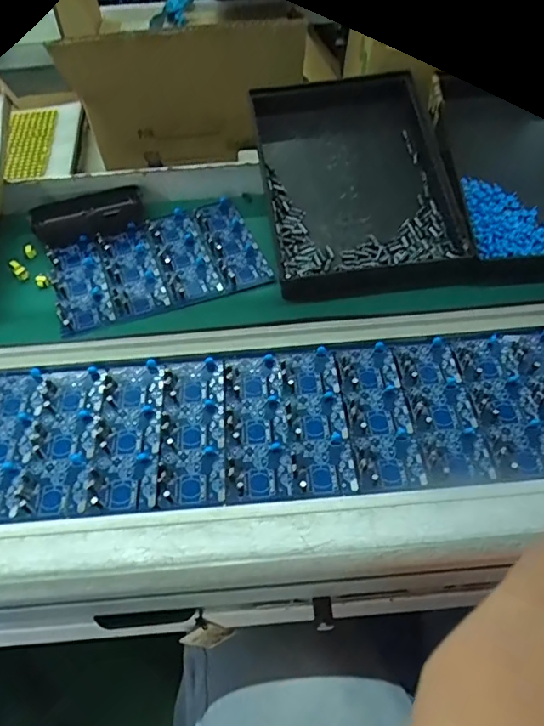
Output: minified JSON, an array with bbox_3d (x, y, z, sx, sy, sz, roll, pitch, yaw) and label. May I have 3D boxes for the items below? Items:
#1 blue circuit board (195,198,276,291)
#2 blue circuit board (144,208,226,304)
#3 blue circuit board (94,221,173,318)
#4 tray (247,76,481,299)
[{"bbox_3d":[-0.041,-0.123,0.537,0.047,0.010,0.128,-18,53,-11],"label":"blue circuit board"},{"bbox_3d":[-0.089,-0.110,0.525,0.049,0.013,0.131,-18,53,-11],"label":"blue circuit board"},{"bbox_3d":[-0.137,-0.094,0.514,0.047,0.011,0.121,-19,54,-12],"label":"blue circuit board"},{"bbox_3d":[0.082,-0.187,0.537,0.175,0.047,0.249,-8,64,0],"label":"tray"}]

